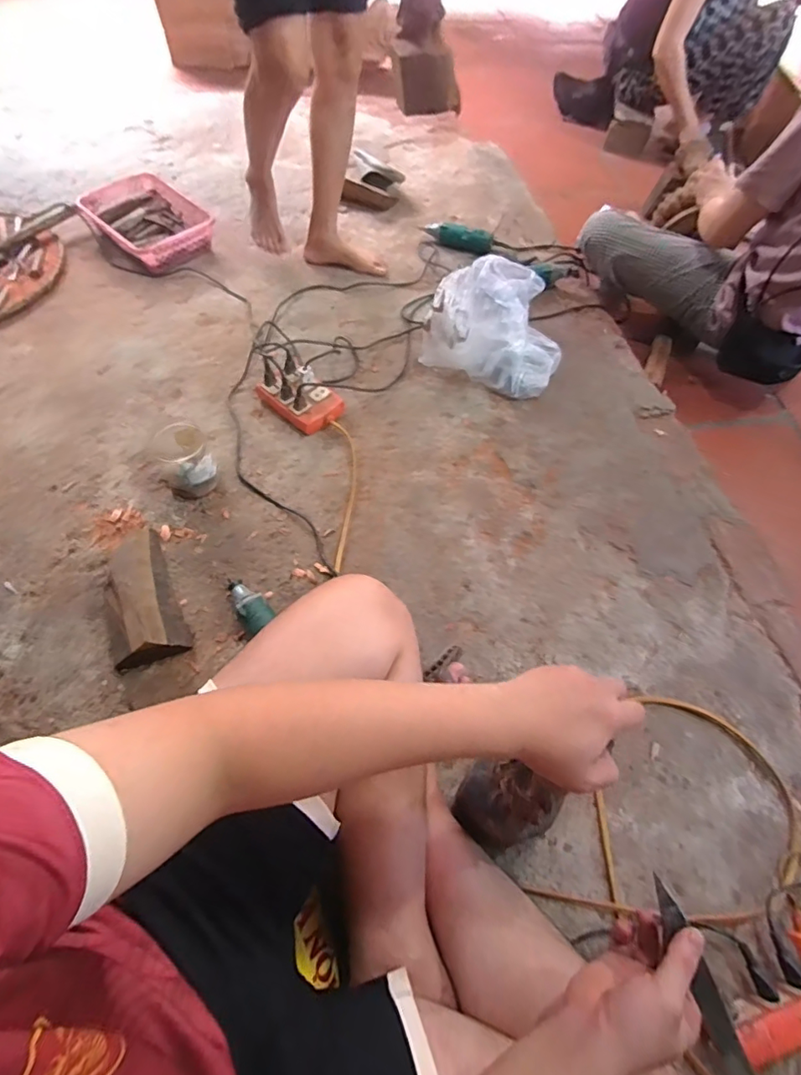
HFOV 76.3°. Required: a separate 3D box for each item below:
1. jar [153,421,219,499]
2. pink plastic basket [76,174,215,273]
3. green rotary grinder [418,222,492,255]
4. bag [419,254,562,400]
[{"bbox_3d":[-0.395,-0.140,0.948,0.094,0.107,0.105,-21,65,-16],"label":"jar"},{"bbox_3d":[-0.642,-0.810,1.301,0.284,0.061,0.230,40,65,16],"label":"pink plastic basket"},{"bbox_3d":[0.151,-0.825,1.400,0.213,0.056,0.053,25,62,9],"label":"green rotary grinder"},{"bbox_3d":[0.227,-0.486,1.144,0.285,0.200,0.274,21,61,6],"label":"bag"}]

